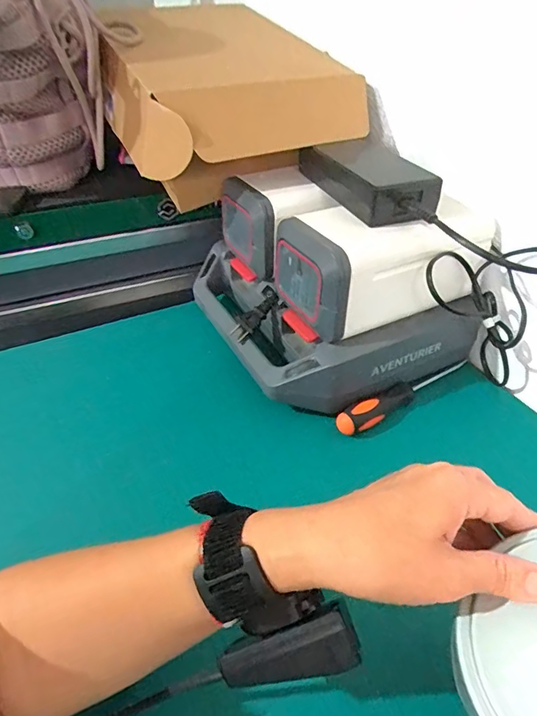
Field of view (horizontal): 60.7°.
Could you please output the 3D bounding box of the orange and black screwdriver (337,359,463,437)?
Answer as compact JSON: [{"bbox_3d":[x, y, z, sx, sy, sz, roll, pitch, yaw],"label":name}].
[{"bbox_3d":[0.142,0.036,0.470,0.169,0.024,0.024,-22,44,-25],"label":"orange and black screwdriver"}]

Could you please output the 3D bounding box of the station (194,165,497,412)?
[{"bbox_3d":[0.069,-0.104,0.507,0.248,0.164,0.265,-16,42,-20],"label":"station"}]

